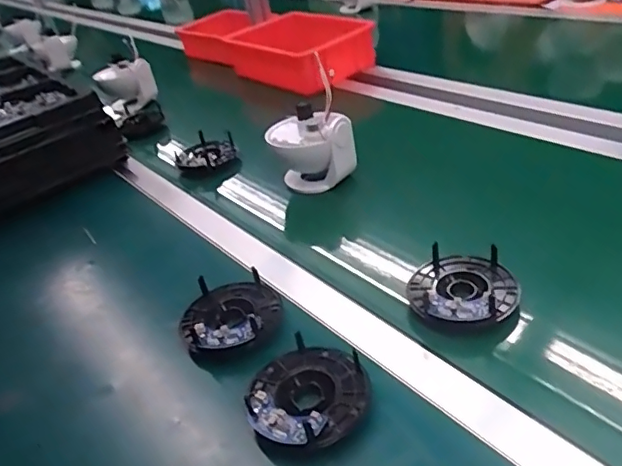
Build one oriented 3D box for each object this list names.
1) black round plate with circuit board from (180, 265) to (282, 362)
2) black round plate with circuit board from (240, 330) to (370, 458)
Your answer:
[{"bbox_3d":[-0.080,0.087,0.563,0.099,0.039,0.106,-2,35,1],"label":"black round plate with circuit board"},{"bbox_3d":[-0.004,0.134,0.465,0.099,0.031,0.101,-2,35,1],"label":"black round plate with circuit board"}]

